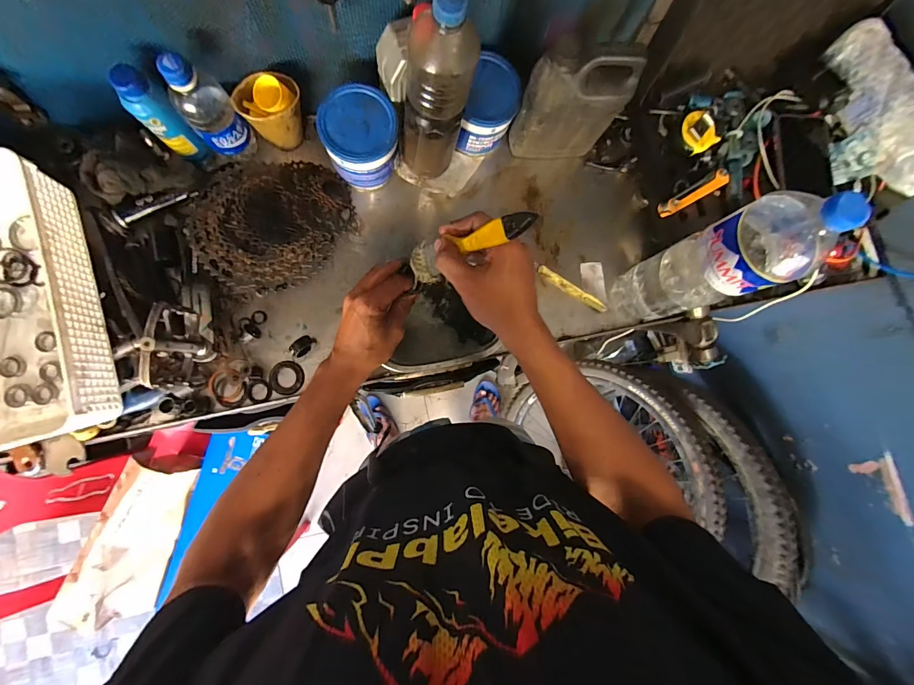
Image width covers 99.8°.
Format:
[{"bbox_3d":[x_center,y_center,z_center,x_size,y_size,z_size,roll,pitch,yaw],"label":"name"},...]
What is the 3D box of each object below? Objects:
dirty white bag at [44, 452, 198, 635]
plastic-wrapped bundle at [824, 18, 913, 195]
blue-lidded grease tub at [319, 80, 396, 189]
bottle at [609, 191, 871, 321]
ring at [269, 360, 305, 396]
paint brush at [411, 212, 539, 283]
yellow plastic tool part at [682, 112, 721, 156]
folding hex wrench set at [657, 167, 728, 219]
[{"bbox_3d":[-0.664,0.401,0.782,0.119,0.111,0.317,20,84,-3],"label":"dirty white bag"},{"bbox_3d":[0.611,-0.328,0.548,0.063,0.079,0.248,-29,88,-7],"label":"plastic-wrapped bundle"},{"bbox_3d":[-0.134,-0.284,0.543,0.097,0.088,0.102,0,85,-5],"label":"blue-lidded grease tub"},{"bbox_3d":[0.306,-0.089,0.468,0.095,0.305,0.090,-20,87,-7],"label":"bottle"},{"bbox_3d":[-0.249,0.052,0.565,0.049,0.006,0.049,0,85,-5],"label":"ring"},{"bbox_3d":[0.010,-0.095,0.378,0.020,0.159,0.037,-1,84,-41],"label":"paint brush"},{"bbox_3d":[0.362,-0.314,0.571,0.053,0.023,0.055,-35,89,-7],"label":"yellow plastic tool part"},{"bbox_3d":[0.350,-0.220,0.566,0.108,0.026,0.023,-30,88,-7],"label":"folding hex wrench set"}]

